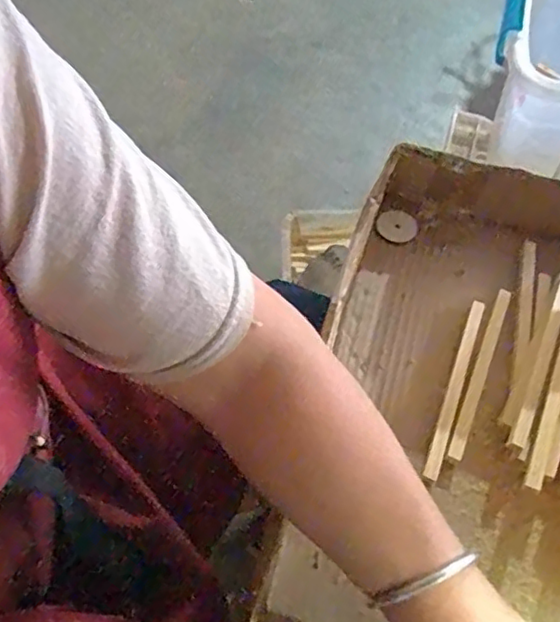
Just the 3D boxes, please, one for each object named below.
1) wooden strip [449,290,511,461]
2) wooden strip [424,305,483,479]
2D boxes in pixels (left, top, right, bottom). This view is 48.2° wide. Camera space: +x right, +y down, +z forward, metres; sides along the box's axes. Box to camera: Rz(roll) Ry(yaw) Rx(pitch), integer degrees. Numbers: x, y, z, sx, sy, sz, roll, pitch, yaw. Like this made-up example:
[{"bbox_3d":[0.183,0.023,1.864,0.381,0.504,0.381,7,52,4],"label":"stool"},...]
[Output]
[{"bbox_3d":[0.159,0.047,0.496,0.011,0.014,0.158,22,62,12],"label":"wooden strip"},{"bbox_3d":[0.138,0.058,0.493,0.009,0.012,0.152,19,61,10],"label":"wooden strip"}]

